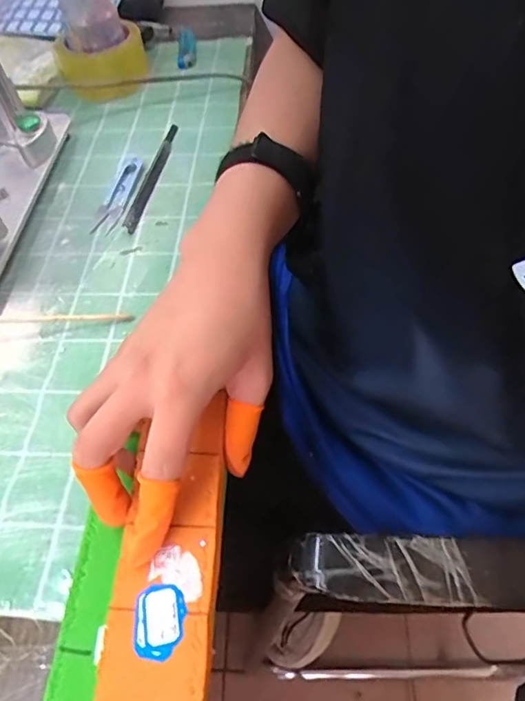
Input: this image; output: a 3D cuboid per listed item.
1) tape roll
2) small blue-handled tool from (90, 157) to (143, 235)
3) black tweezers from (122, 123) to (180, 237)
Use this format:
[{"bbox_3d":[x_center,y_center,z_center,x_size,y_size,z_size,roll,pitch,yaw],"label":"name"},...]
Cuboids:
[{"bbox_3d":[-0.189,-0.338,0.609,0.108,0.049,0.101,-21,55,-10],"label":"tape roll"},{"bbox_3d":[-0.140,-0.152,0.497,0.023,0.006,0.104,8,55,11],"label":"small blue-handled tool"},{"bbox_3d":[-0.110,-0.176,0.512,0.014,0.009,0.163,5,55,10],"label":"black tweezers"}]

